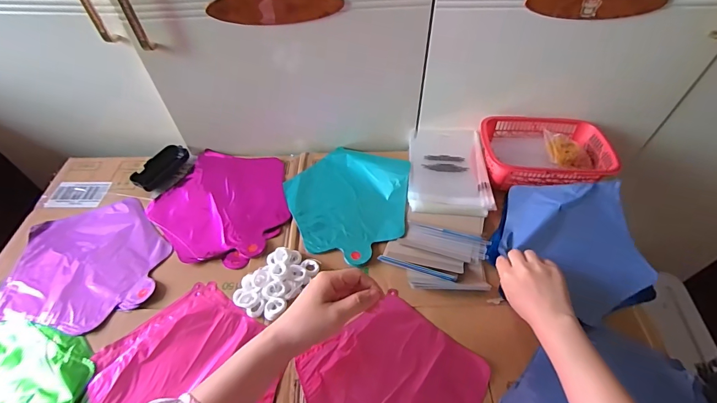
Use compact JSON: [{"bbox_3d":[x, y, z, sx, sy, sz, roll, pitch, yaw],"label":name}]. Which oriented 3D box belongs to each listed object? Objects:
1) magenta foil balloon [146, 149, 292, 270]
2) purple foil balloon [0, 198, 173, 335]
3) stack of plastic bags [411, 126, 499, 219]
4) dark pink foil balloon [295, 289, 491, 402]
[{"bbox_3d":[-0.232,-0.001,0.650,0.234,0.016,0.234,-1,52,1],"label":"magenta foil balloon"},{"bbox_3d":[-0.419,0.089,0.575,0.230,0.009,0.221,0,52,1],"label":"purple foil balloon"},{"bbox_3d":[0.164,-0.064,0.665,0.137,0.023,0.198,4,52,5],"label":"stack of plastic bags"},{"bbox_3d":[0.042,0.248,0.451,0.221,0.016,0.216,-36,59,-23],"label":"dark pink foil balloon"}]

